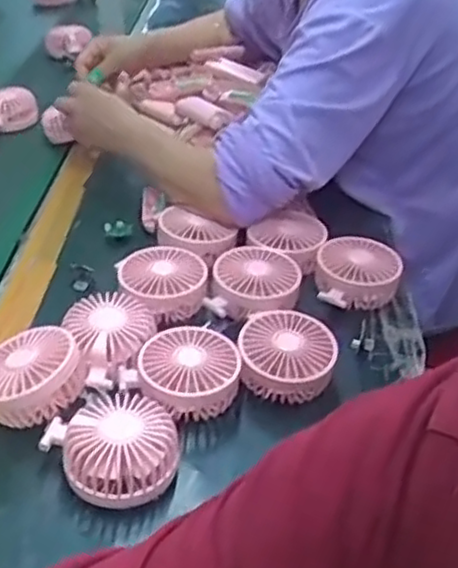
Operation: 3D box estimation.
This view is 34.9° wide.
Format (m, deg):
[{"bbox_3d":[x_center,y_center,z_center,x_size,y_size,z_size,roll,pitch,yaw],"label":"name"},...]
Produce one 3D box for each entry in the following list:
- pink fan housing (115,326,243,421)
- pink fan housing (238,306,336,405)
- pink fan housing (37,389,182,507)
[{"bbox_3d":[-0.037,0.081,0.638,0.089,0.046,0.094,27,43,33],"label":"pink fan housing"},{"bbox_3d":[0.053,0.064,0.660,0.083,0.044,0.085,0,35,0],"label":"pink fan housing"},{"bbox_3d":[-0.087,0.127,0.569,0.083,0.042,0.096,-28,44,-34],"label":"pink fan housing"}]

